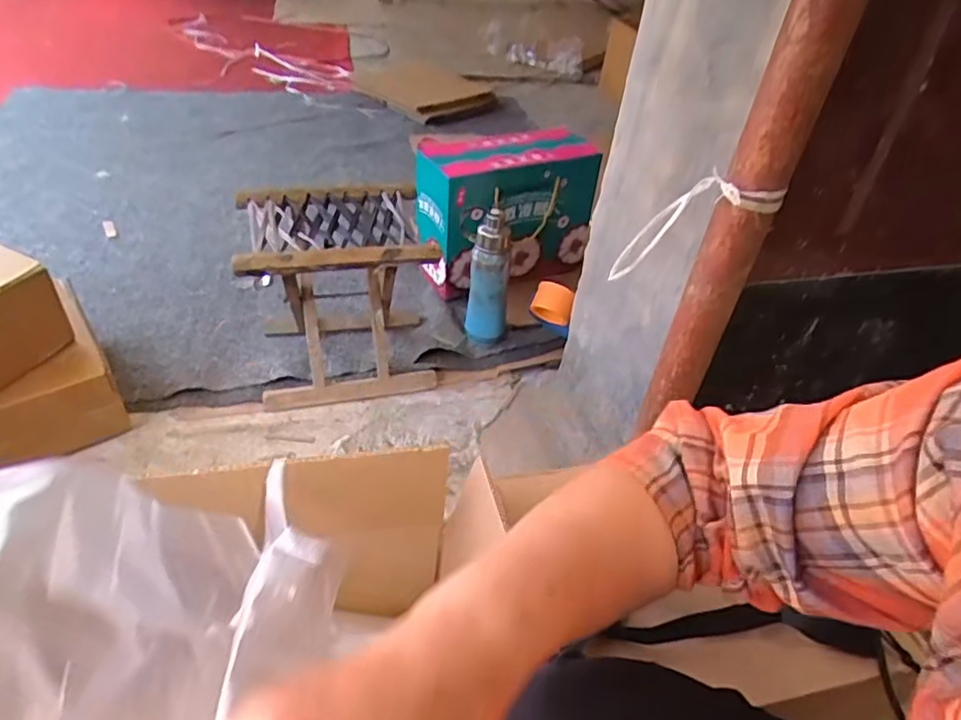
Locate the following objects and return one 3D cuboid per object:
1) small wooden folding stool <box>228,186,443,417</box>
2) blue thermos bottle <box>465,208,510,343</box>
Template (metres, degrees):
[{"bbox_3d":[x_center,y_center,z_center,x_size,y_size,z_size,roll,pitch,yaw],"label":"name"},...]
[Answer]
[{"bbox_3d":[-0.222,-0.112,0.994,0.274,0.262,0.228,-5,42,-15],"label":"small wooden folding stool"},{"bbox_3d":[0.016,-0.131,1.088,0.071,0.237,0.058,6,40,-2],"label":"blue thermos bottle"}]

